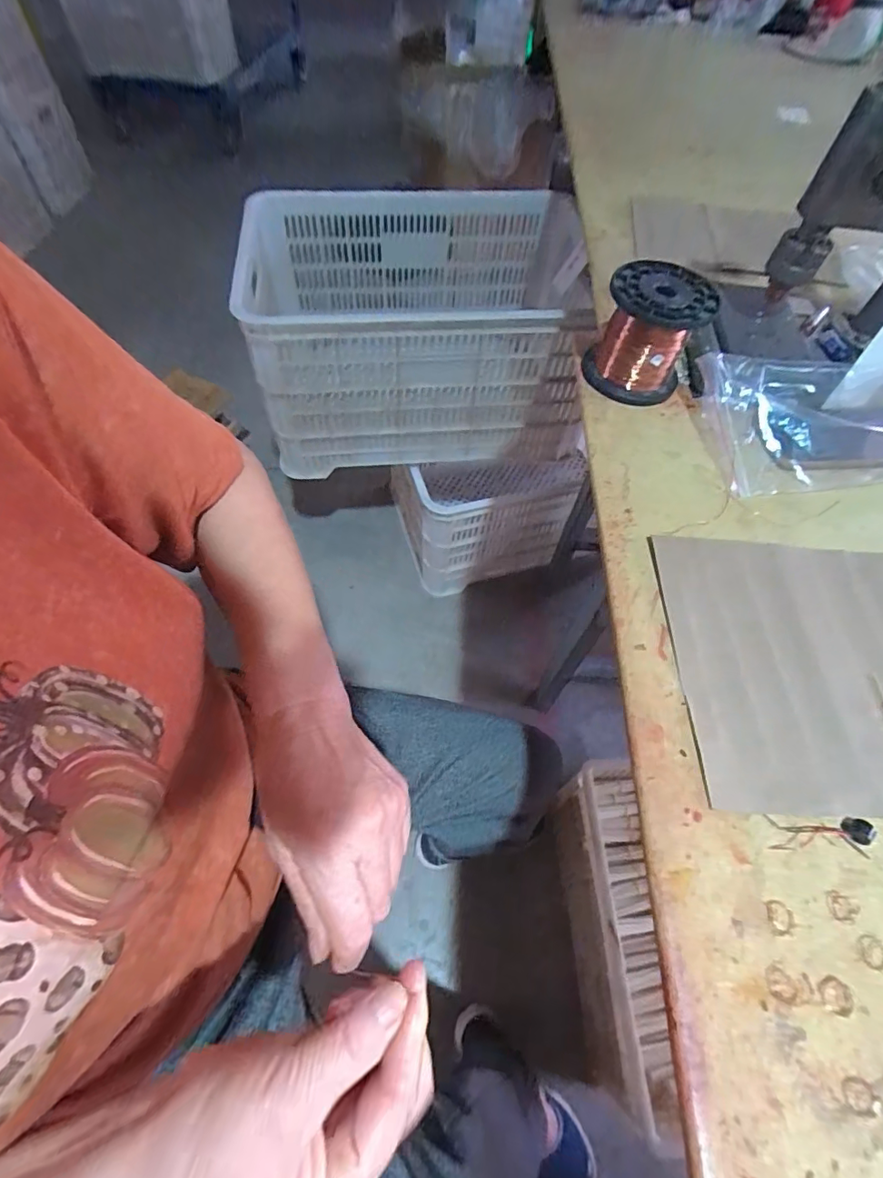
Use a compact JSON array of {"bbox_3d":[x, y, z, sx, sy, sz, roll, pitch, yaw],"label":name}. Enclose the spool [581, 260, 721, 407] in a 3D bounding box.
[{"bbox_3d":[0.200,-0.247,0.497,0.097,0.090,0.090,23,59,11],"label":"spool"}]

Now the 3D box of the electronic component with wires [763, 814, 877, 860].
[{"bbox_3d":[0.224,0.145,0.298,0.061,0.011,0.020,5,57,0],"label":"electronic component with wires"}]

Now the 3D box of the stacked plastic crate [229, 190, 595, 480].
[{"bbox_3d":[-0.042,-0.502,0.988,0.607,0.305,0.436,-5,58,-7],"label":"stacked plastic crate"}]

